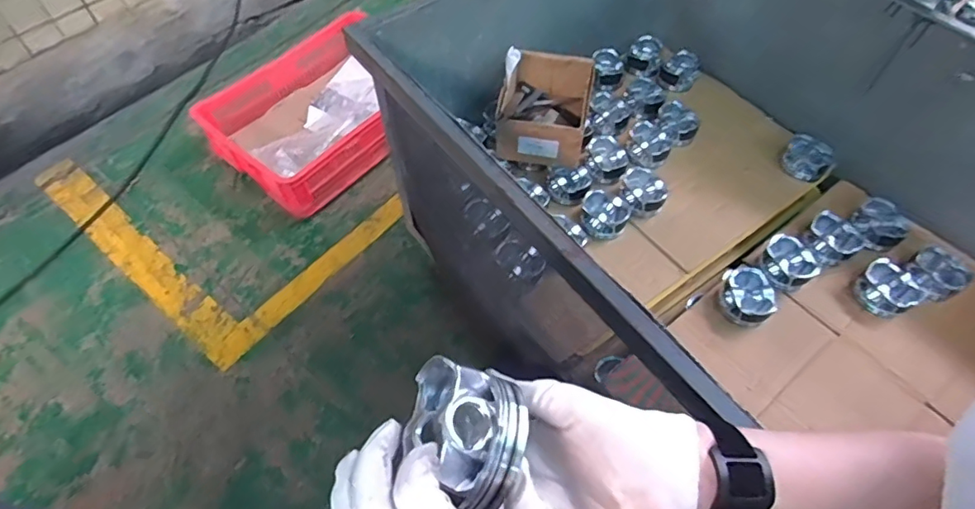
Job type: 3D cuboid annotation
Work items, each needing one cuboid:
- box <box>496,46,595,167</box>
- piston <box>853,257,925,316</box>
[{"bbox_3d":[0.107,-0.284,1.005,0.162,0.128,0.202,10,56,5],"label":"box"},{"bbox_3d":[0.654,0.058,0.867,0.079,0.052,0.088,-33,63,-22],"label":"piston"}]

